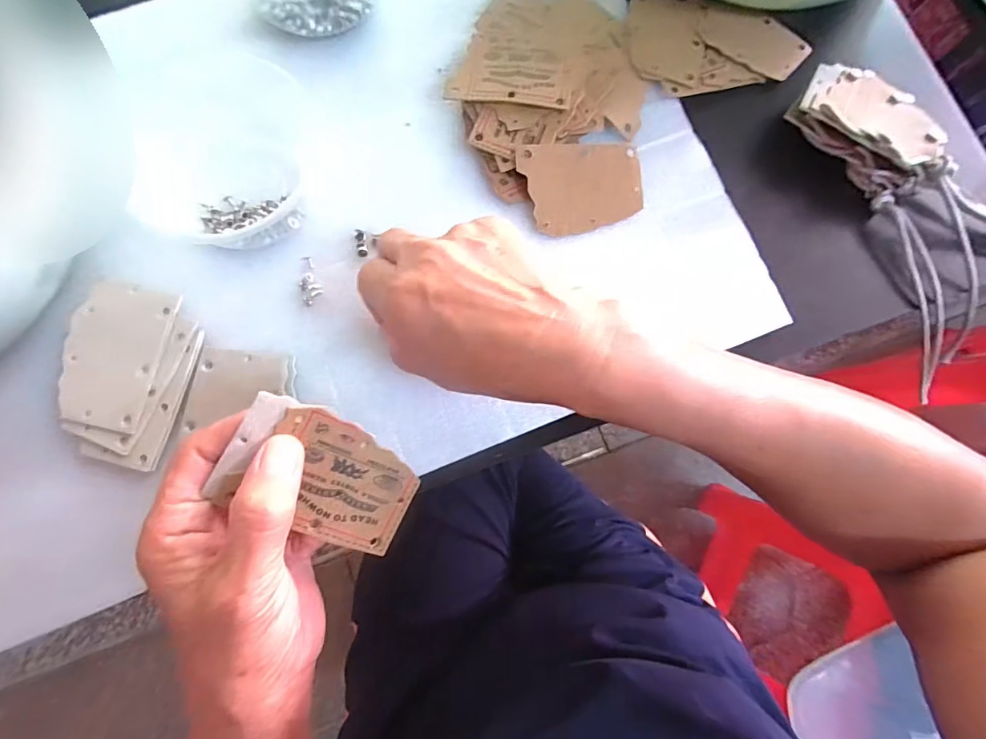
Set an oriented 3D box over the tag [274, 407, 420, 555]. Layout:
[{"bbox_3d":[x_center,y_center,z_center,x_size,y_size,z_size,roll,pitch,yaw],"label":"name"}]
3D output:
[{"bbox_3d":[-0.070,0.052,0.209,0.068,0.004,0.053,28,89,-22],"label":"tag"}]

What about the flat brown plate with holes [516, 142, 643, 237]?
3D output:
[{"bbox_3d":[0.057,-0.114,0.288,0.077,0.004,0.055,-6,93,-8],"label":"flat brown plate with holes"}]

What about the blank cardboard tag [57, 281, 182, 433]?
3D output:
[{"bbox_3d":[-0.221,-0.009,0.266,0.054,0.006,0.083,12,81,1],"label":"blank cardboard tag"}]

